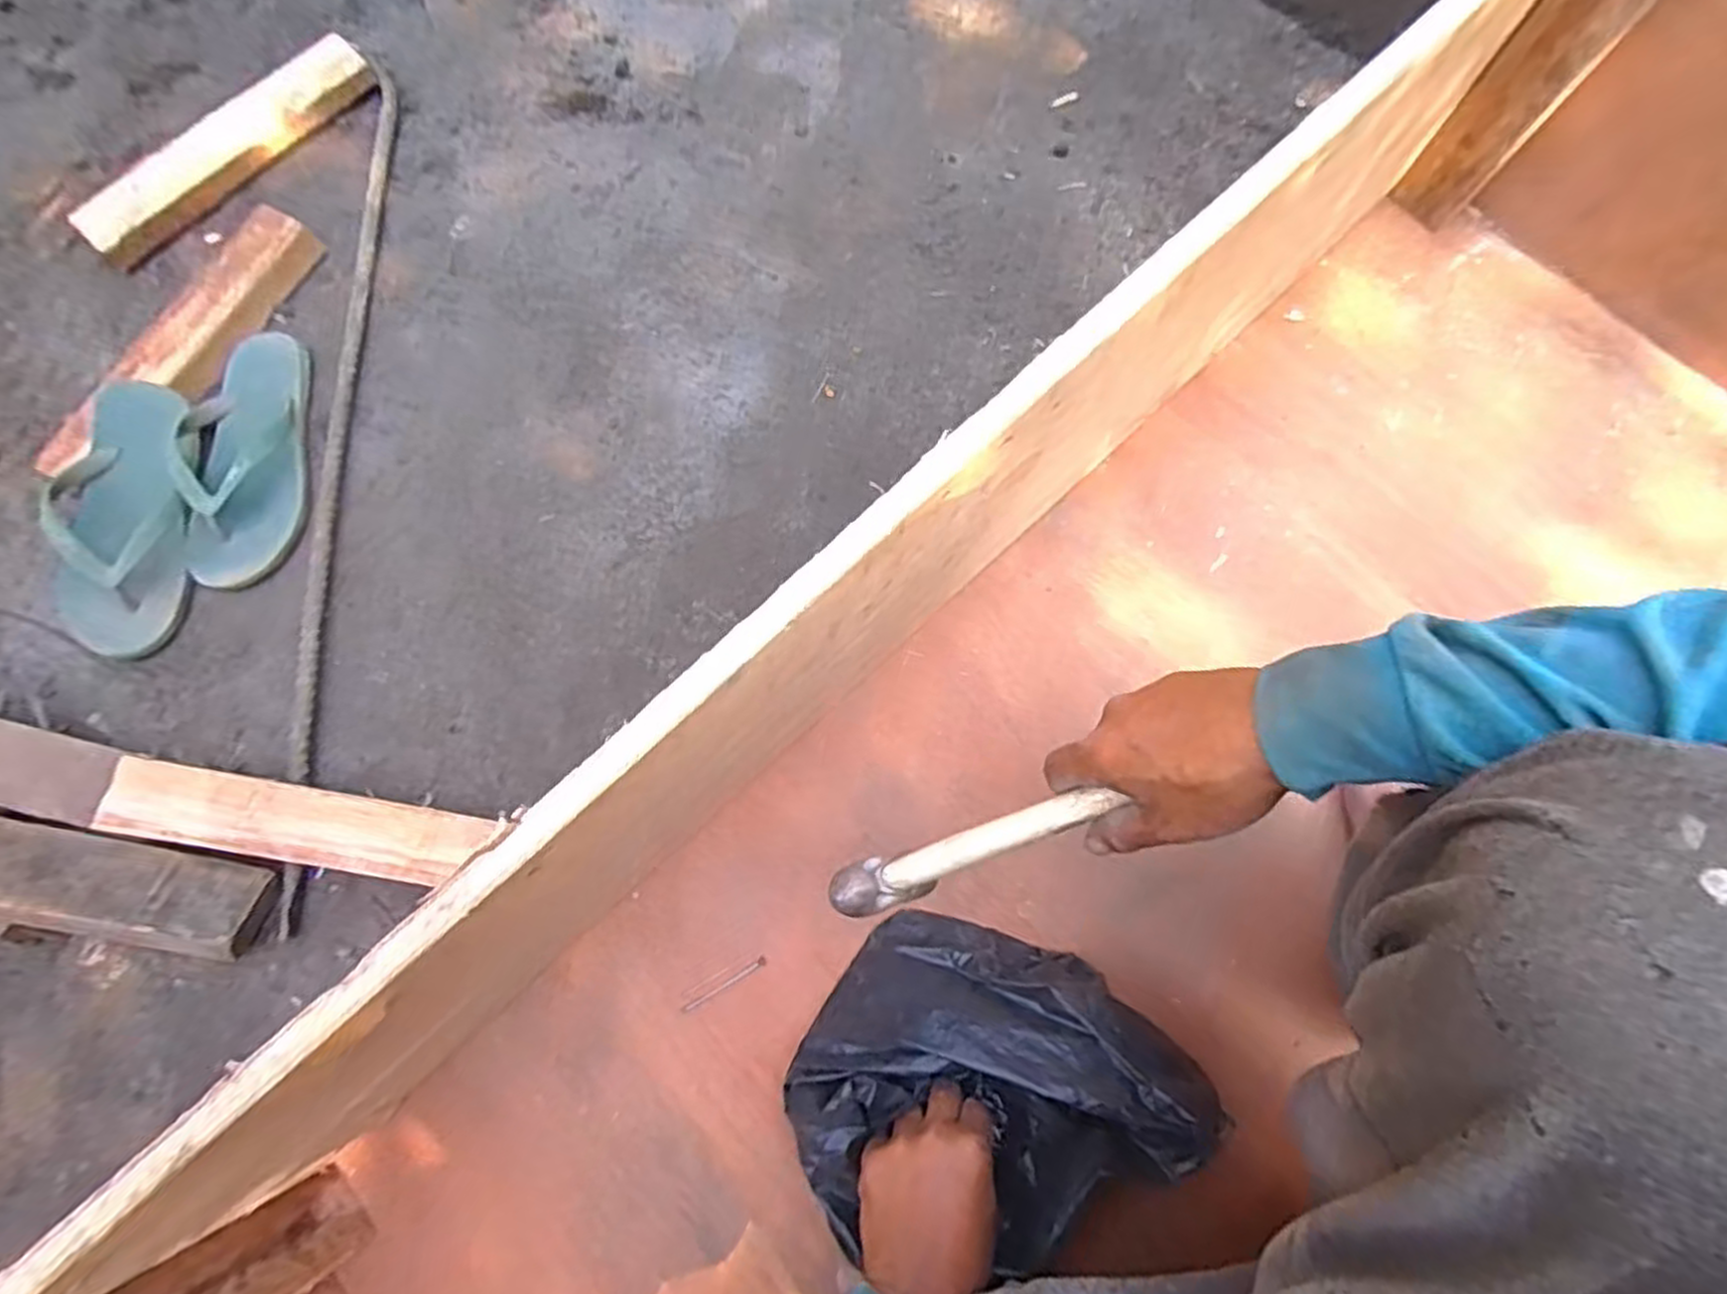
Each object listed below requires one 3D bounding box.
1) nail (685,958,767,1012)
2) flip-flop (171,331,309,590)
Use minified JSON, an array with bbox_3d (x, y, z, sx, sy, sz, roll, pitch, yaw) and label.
[{"bbox_3d":[-0.100,0.245,0.573,0.068,0.004,0.007,-31,77,-6],"label":"nail"},{"bbox_3d":[-0.595,-0.196,0.766,0.107,0.043,0.254,-7,76,0],"label":"flip-flop"}]

